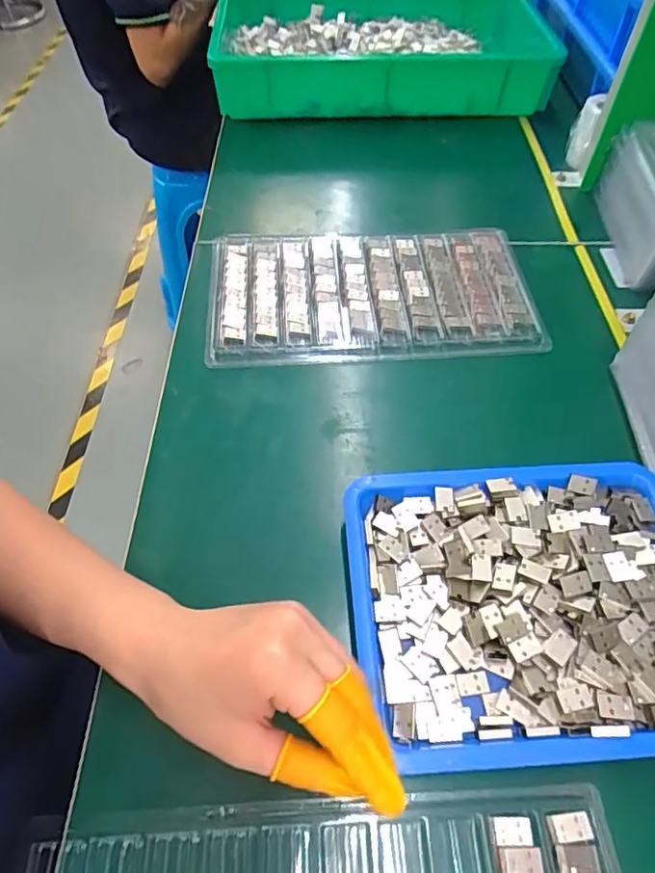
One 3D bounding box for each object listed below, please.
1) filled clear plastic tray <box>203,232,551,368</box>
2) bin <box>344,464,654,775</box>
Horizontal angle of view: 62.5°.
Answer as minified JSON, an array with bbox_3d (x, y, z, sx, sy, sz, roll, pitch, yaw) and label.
[{"bbox_3d":[0.041,-0.136,0.506,0.294,0.019,0.164,-1,55,-2],"label":"filled clear plastic tray"},{"bbox_3d":[0.125,0.099,0.329,0.215,0.032,0.168,-2,55,-3],"label":"bin"}]

